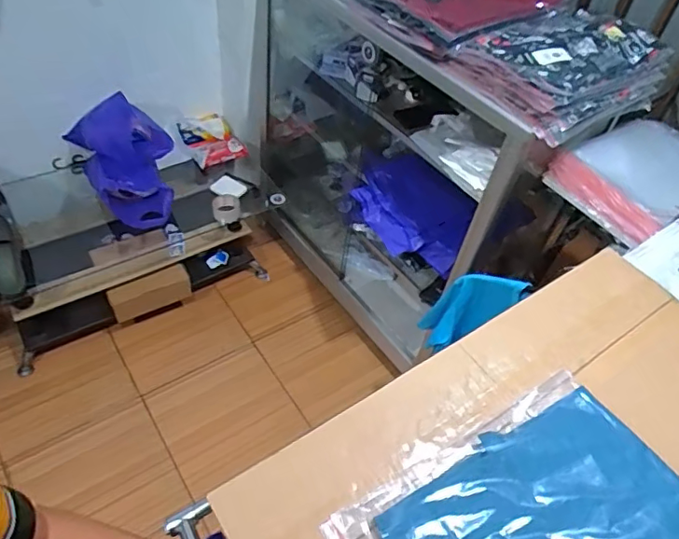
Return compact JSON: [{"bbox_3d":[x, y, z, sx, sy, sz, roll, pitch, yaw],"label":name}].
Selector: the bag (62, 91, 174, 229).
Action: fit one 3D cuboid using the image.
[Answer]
[{"bbox_3d":[-0.663,-0.343,1.648,0.269,0.354,0.308,-13,52,-17],"label":"bag"}]

